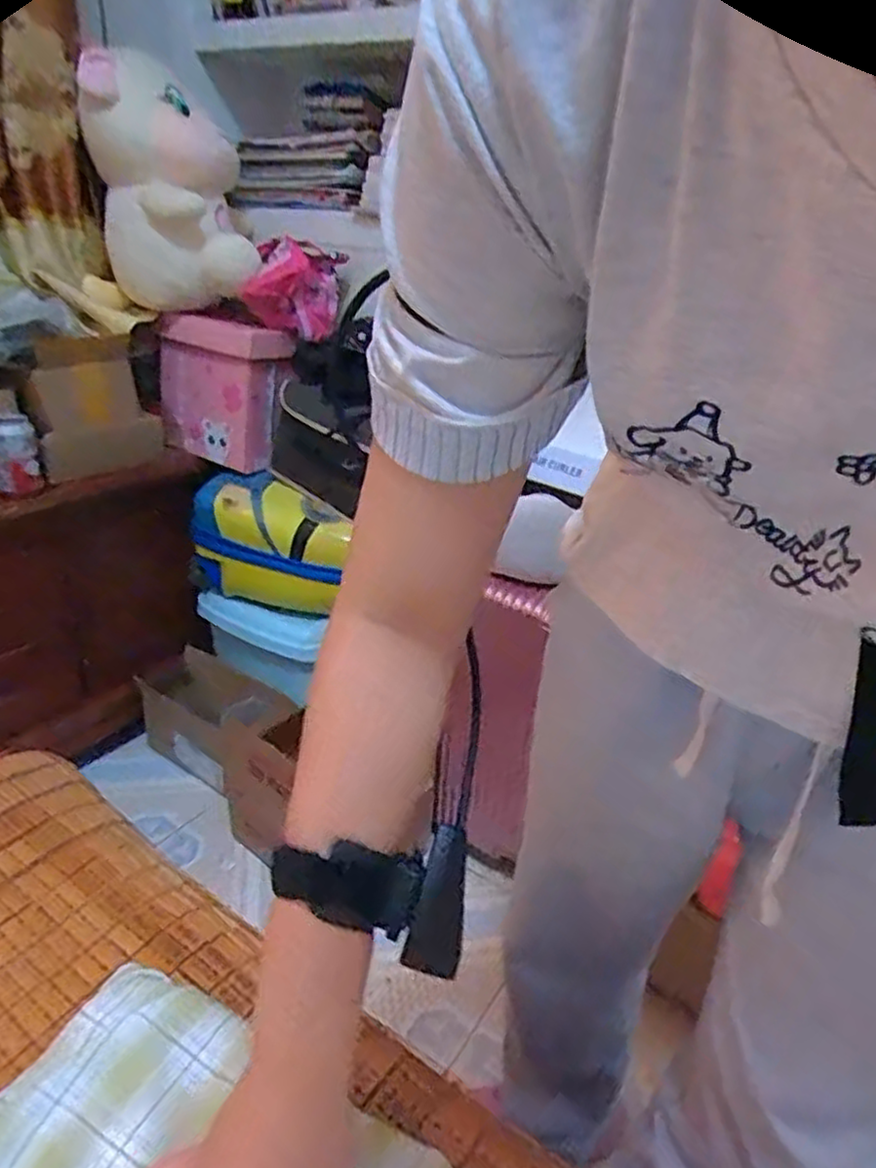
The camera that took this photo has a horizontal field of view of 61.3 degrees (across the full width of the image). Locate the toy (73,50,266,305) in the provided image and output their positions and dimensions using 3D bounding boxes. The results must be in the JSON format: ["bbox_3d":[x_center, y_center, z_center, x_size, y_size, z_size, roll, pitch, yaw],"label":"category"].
[{"bbox_3d":[-0.425,-0.630,1.192,0.239,0.343,0.257,-7,29,-25],"label":"toy"}]

